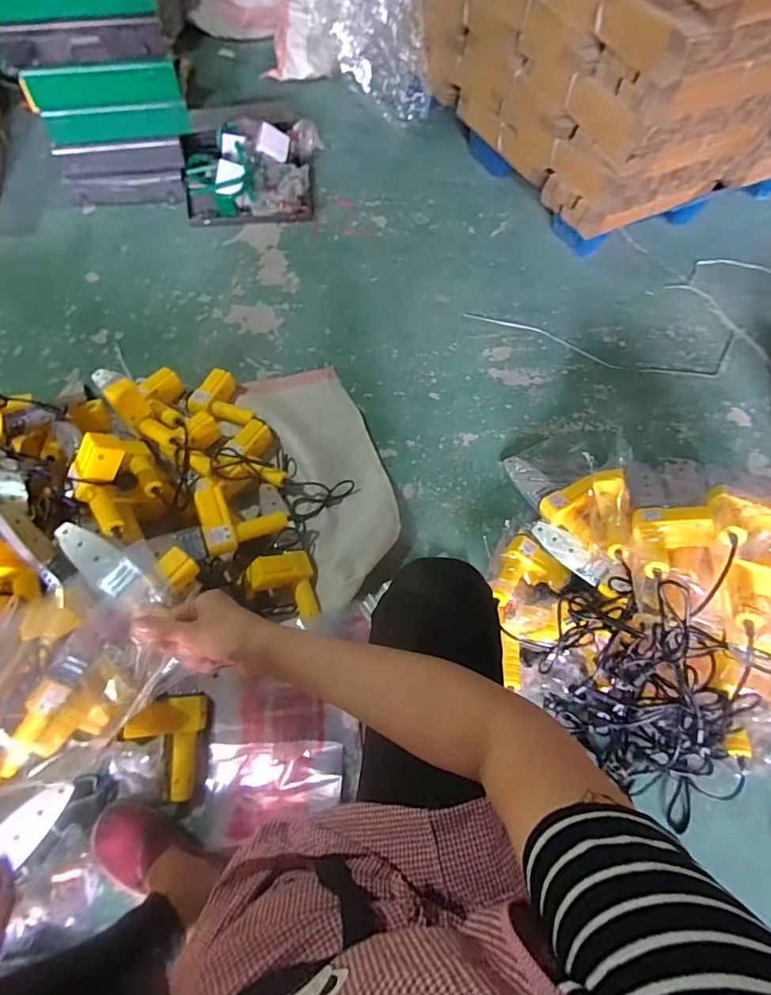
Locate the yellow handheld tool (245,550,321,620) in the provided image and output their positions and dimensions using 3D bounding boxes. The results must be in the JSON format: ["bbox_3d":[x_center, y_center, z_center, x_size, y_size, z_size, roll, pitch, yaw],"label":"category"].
[{"bbox_3d":[-0.187,0.162,0.892,0.118,0.061,0.135,-9,62,-10],"label":"yellow handheld tool"}]

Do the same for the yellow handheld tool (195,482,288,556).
[{"bbox_3d":[-0.266,0.039,0.914,0.148,0.036,0.117,-10,76,-29],"label":"yellow handheld tool"}]

